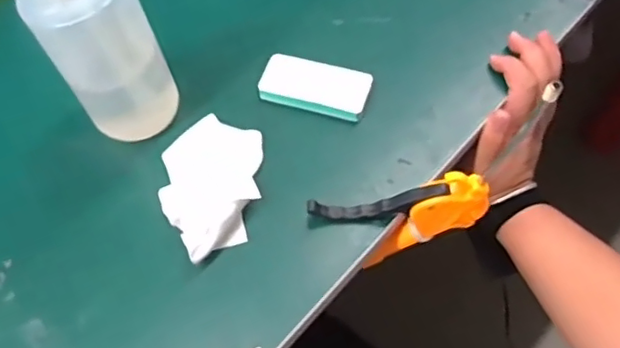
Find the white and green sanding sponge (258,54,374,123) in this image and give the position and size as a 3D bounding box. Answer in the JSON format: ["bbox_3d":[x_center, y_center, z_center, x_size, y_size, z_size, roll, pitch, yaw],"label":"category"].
[{"bbox_3d":[0.005,-0.075,0.512,0.093,0.020,0.046,17,63,14],"label":"white and green sanding sponge"}]

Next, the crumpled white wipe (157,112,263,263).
[{"bbox_3d":[-0.076,0.008,0.461,0.075,0.029,0.121,-7,60,1],"label":"crumpled white wipe"}]

